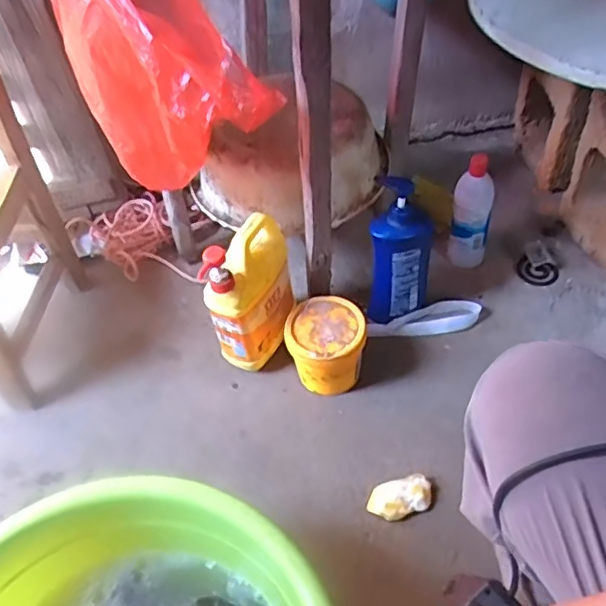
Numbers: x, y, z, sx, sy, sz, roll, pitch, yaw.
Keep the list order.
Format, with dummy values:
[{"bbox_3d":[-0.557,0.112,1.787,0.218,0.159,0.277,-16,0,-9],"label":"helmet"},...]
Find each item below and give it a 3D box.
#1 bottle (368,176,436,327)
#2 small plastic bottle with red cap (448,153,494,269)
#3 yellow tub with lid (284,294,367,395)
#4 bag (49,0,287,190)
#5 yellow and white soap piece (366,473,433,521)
[{"bbox_3d":[0.142,-0.070,0.877,0.086,0.245,0.055,5,50,11],"label":"bottle"},{"bbox_3d":[0.265,-0.144,0.949,0.058,0.200,0.049,9,51,15],"label":"small plastic bottle with red cap"},{"bbox_3d":[0.036,0.063,0.879,0.107,0.102,0.112,-3,49,4],"label":"yellow tub with lid"},{"bbox_3d":[-0.167,-0.305,0.660,0.131,0.372,0.270,-35,53,-21],"label":"bag"},{"bbox_3d":[0.124,0.248,0.769,0.083,0.013,0.048,-14,49,-5],"label":"yellow and white soap piece"}]

